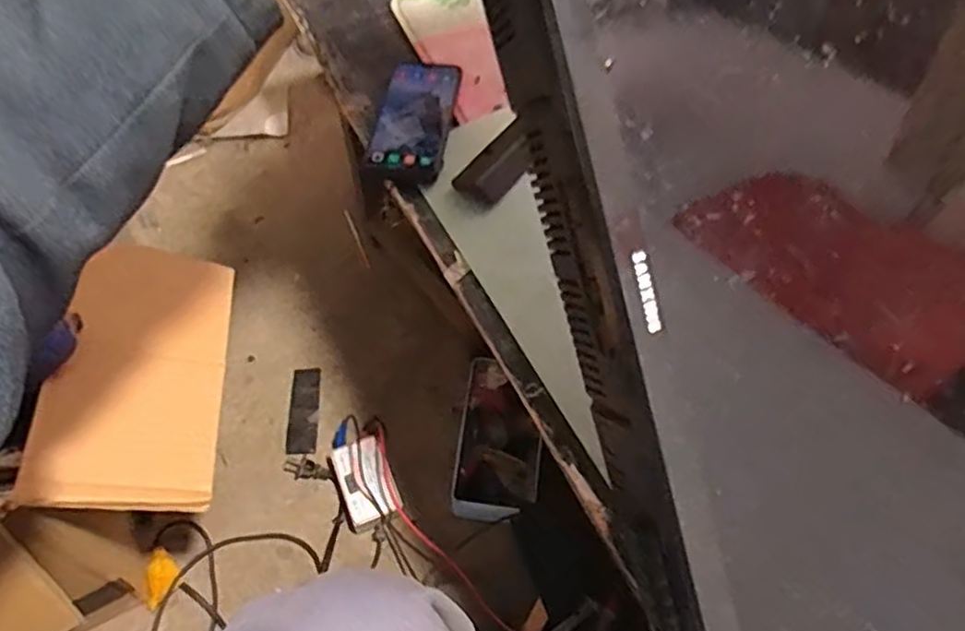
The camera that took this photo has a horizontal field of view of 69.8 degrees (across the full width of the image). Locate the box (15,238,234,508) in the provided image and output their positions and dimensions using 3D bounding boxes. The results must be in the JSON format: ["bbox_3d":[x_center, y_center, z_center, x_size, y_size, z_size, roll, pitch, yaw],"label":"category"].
[{"bbox_3d":[-0.288,0.043,0.587,0.134,0.017,0.240,16,55,-32],"label":"box"}]

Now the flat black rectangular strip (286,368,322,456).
[{"bbox_3d":[-0.221,0.117,0.860,0.035,0.006,0.116,-1,59,-4],"label":"flat black rectangular strip"}]

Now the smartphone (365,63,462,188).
[{"bbox_3d":[-0.072,-0.203,0.720,0.080,0.016,0.157,6,65,8],"label":"smartphone"}]

